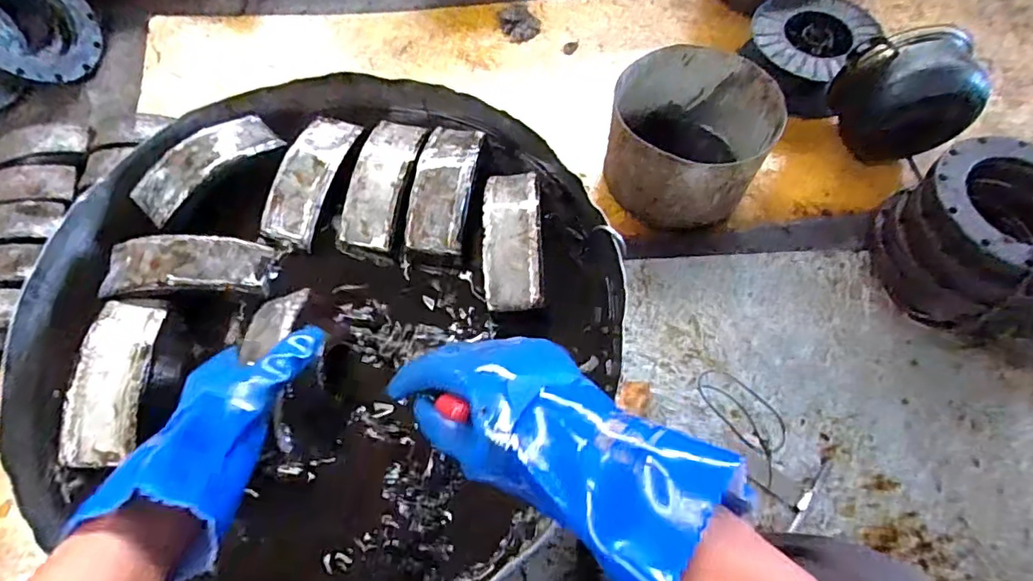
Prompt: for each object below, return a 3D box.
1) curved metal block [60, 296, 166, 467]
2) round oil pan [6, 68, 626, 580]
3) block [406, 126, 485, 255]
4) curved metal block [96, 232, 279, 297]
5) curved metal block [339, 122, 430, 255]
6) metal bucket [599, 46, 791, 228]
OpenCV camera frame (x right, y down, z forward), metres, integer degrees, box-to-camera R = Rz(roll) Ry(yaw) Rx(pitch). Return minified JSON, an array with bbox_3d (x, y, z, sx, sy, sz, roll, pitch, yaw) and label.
[{"bbox_3d":[-0.373,0.081,0.513,0.061,0.027,0.155,-3,66,-2],"label":"curved metal block"},{"bbox_3d":[-0.184,0.024,0.569,0.574,0.078,0.589,21,67,8],"label":"round oil pan"},{"bbox_3d":[-0.078,-0.116,0.604,0.064,0.025,0.154,7,66,2],"label":"block"},{"bbox_3d":[-0.338,-0.025,0.571,0.161,0.031,0.060,-3,66,-2],"label":"curved metal block"},{"bbox_3d":[-0.148,-0.125,0.616,0.061,0.028,0.161,13,66,5],"label":"curved metal block"},{"bbox_3d":[0.302,-0.272,1.001,0.265,0.183,0.276,0,65,-1],"label":"metal bucket"}]

